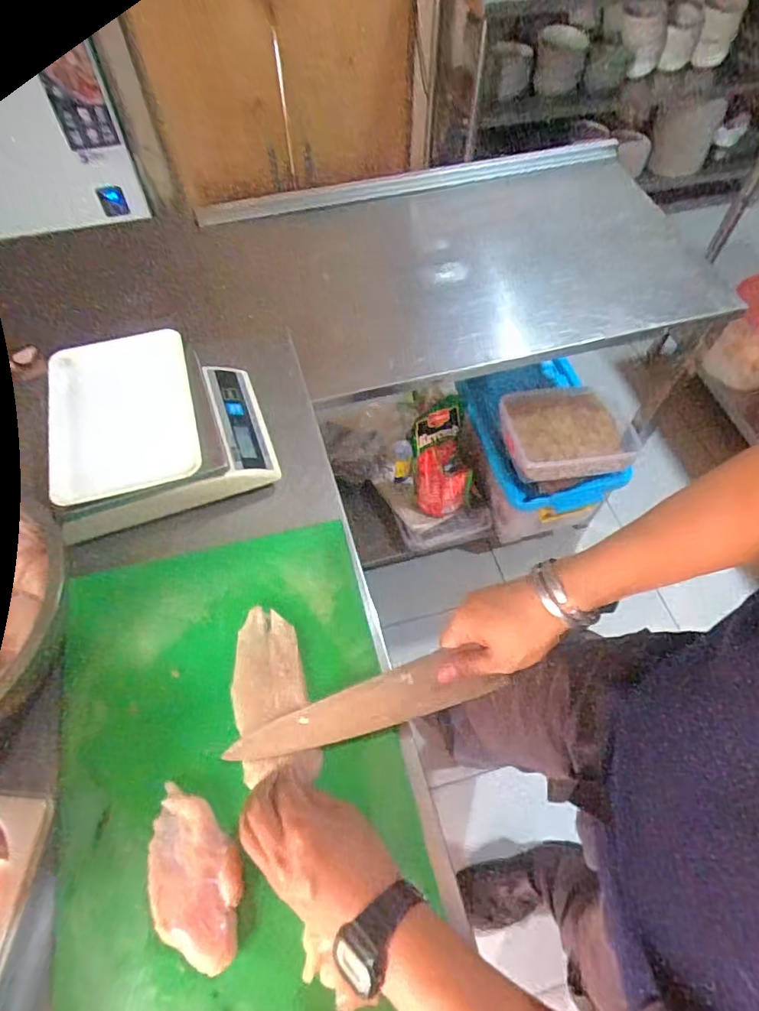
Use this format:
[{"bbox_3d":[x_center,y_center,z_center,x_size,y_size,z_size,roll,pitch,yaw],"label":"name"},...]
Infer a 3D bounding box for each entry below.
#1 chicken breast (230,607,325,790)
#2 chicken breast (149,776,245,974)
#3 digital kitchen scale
[{"bbox_3d":[-0.103,0.173,0.509,0.066,0.017,0.158,-12,61,-7],"label":"chicken breast"},{"bbox_3d":[-0.150,0.299,0.443,0.068,0.021,0.130,-18,61,-10],"label":"chicken breast"},{"bbox_3d":[-0.243,-0.081,0.628,0.224,0.073,0.190,-14,60,-8],"label":"digital kitchen scale"}]

